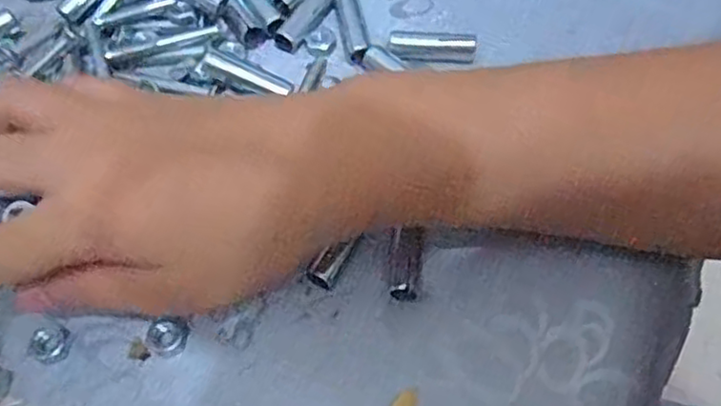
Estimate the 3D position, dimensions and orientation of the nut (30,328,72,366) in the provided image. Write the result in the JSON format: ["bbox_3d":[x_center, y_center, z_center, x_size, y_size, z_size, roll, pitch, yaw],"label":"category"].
[{"bbox_3d":[-0.113,0.051,0.248,0.015,0.004,0.013,-3,59,0],"label":"nut"}]

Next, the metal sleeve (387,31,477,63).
[{"bbox_3d":[0.032,-0.071,0.308,0.039,0.014,0.009,6,59,6],"label":"metal sleeve"}]

